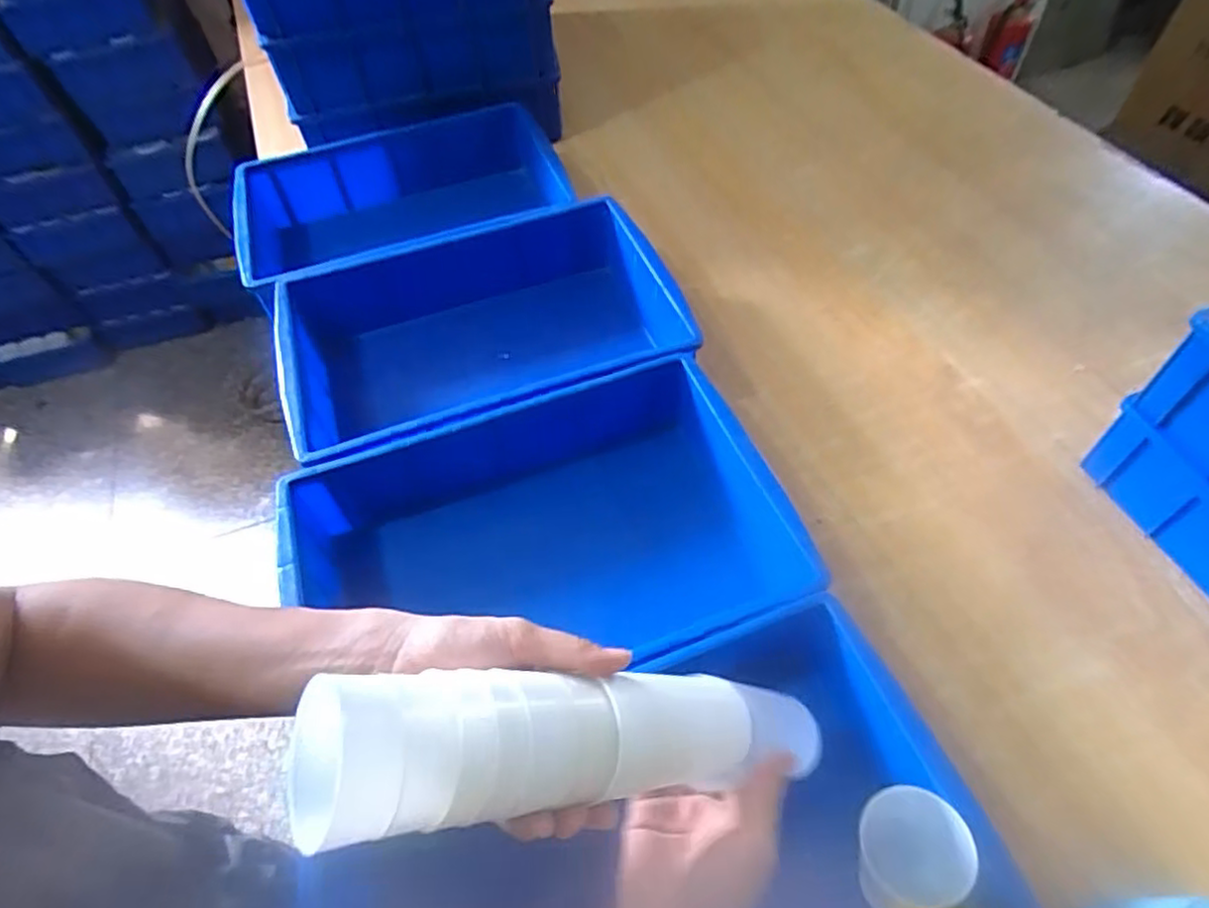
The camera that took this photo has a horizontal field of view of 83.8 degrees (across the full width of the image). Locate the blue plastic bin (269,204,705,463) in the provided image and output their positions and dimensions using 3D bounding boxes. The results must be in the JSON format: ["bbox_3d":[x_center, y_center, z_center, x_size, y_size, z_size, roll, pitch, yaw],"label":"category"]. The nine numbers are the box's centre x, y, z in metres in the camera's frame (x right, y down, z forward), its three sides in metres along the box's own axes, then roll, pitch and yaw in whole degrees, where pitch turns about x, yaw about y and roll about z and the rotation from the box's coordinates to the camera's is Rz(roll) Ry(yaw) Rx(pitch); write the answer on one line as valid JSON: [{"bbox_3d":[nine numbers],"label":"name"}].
[{"bbox_3d":[-0.135,-0.129,0.774,0.406,0.134,0.298,-18,55,-8],"label":"blue plastic bin"}]

